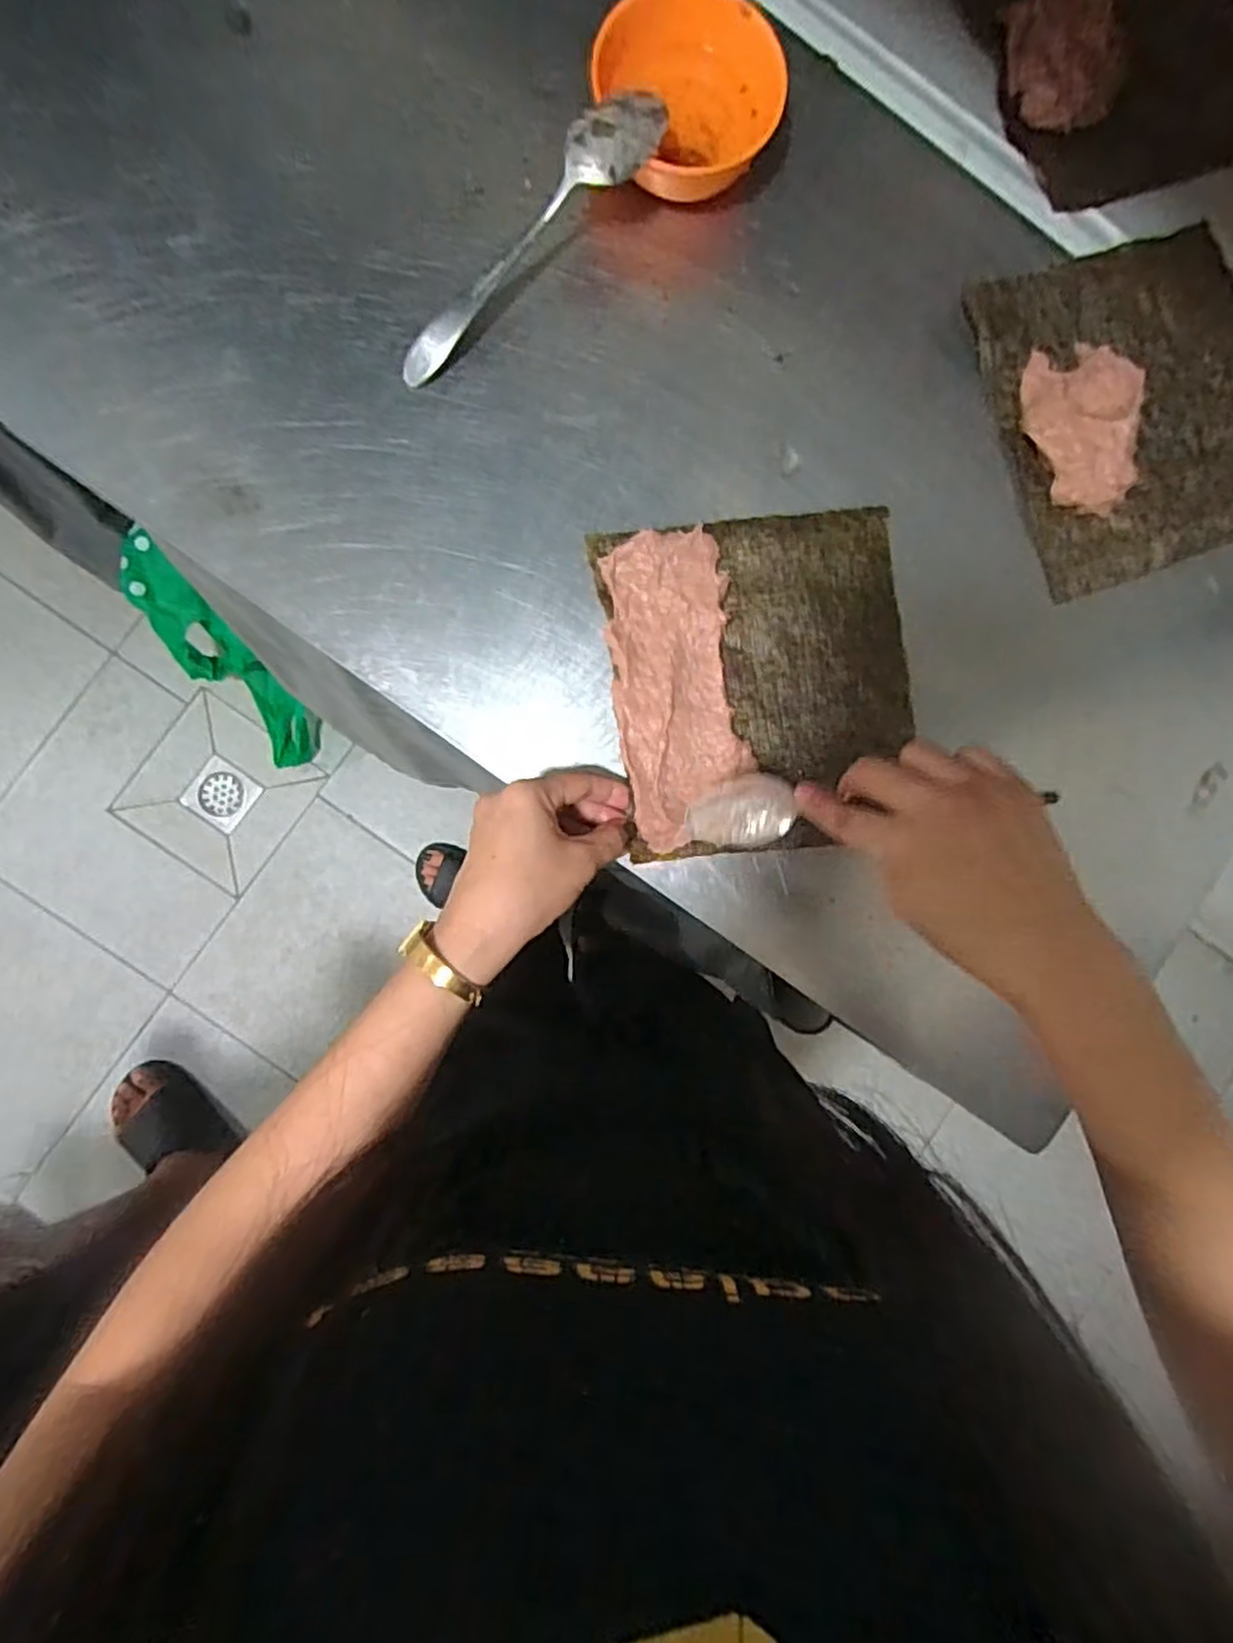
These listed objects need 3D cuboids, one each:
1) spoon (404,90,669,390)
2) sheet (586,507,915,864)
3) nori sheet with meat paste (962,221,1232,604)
[{"bbox_3d":[-0.049,-0.325,0.417,0.196,0.019,0.035,-42,93,13],"label":"spoon"},{"bbox_3d":[0.089,-0.083,0.439,0.180,0.021,0.194,-7,89,-5],"label":"sheet"},{"bbox_3d":[0.336,-0.265,0.461,0.189,0.033,0.204,-20,91,-5],"label":"nori sheet with meat paste"}]

